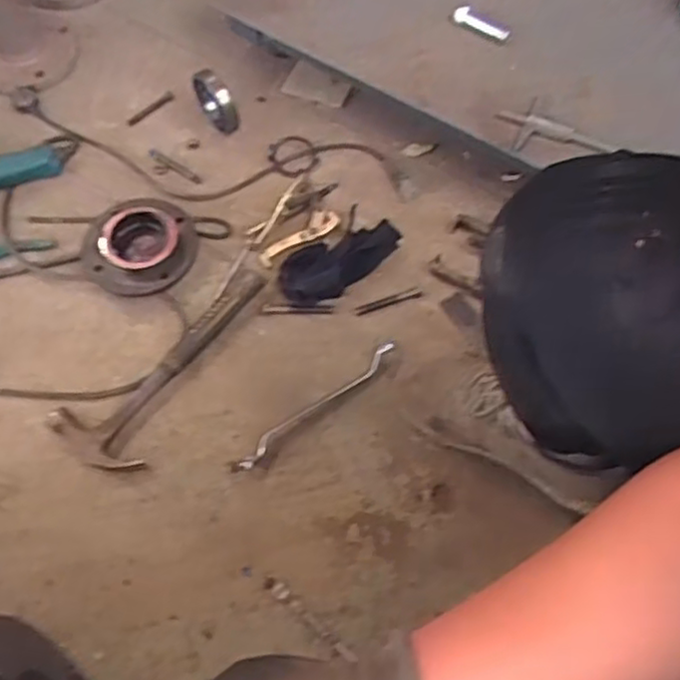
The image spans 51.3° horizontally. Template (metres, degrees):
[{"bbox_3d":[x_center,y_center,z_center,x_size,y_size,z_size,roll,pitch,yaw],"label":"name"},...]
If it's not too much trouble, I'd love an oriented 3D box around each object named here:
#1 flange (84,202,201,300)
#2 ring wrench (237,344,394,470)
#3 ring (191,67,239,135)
[{"bbox_3d":[-0.274,-0.132,0.970,0.152,0.045,0.152,0,64,-1],"label":"flange"},{"bbox_3d":[-0.026,0.080,0.884,0.246,0.020,0.024,-36,70,-17],"label":"ring wrench"},{"bbox_3d":[-0.186,-0.352,1.055,0.078,0.094,0.023,42,70,18],"label":"ring"}]

